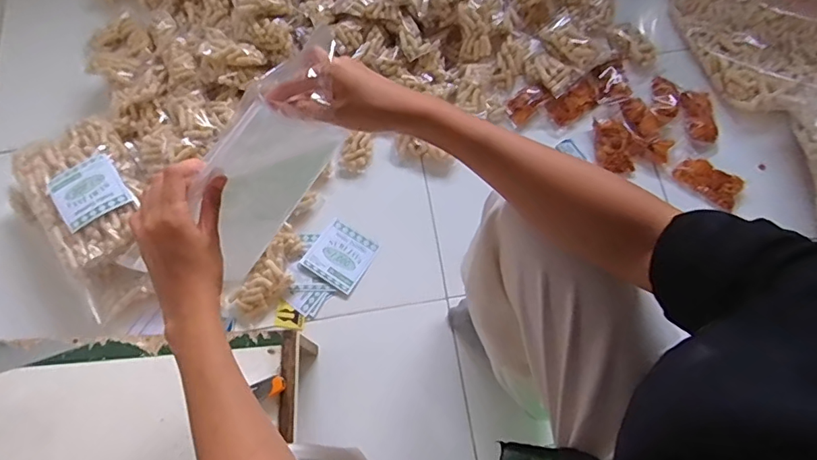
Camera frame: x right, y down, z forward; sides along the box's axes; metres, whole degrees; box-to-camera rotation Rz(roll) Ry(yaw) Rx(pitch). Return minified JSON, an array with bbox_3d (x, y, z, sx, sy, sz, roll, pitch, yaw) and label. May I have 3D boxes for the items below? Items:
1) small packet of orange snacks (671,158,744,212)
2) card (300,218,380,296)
[{"bbox_3d":[0.508,-0.083,0.841,0.108,0.025,0.059,36,94,9],"label":"small packet of orange snacks"},{"bbox_3d":[-0.113,0.040,0.817,0.093,0.009,0.099,31,74,12],"label":"card"}]

